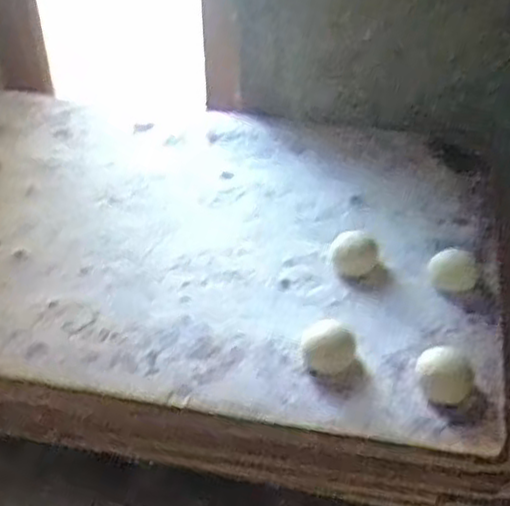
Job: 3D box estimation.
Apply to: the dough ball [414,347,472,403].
[{"bbox_3d":[0.141,0.090,0.549,0.041,0.022,0.040,-1,40,1],"label":"dough ball"}]

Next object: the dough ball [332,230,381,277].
[{"bbox_3d":[0.089,0.000,0.656,0.039,0.024,0.044,11,41,14],"label":"dough ball"}]

